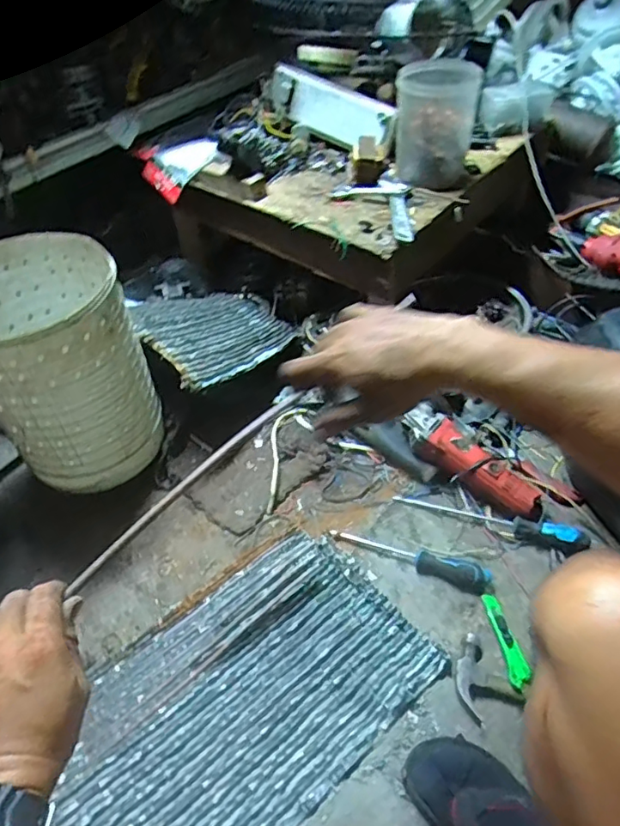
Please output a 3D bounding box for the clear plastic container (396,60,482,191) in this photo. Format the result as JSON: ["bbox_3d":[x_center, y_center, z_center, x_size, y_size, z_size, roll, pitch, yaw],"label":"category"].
[{"bbox_3d":[0.221,-0.503,0.997,0.134,0.179,0.109,7,49,10],"label":"clear plastic container"}]

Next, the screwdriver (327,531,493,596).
[{"bbox_3d":[0.155,0.226,0.893,0.249,0.029,0.043,13,50,15],"label":"screwdriver"}]

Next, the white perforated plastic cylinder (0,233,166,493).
[{"bbox_3d":[-0.397,-0.072,0.925,0.239,0.328,0.260,-23,50,-17],"label":"white perforated plastic cylinder"}]

